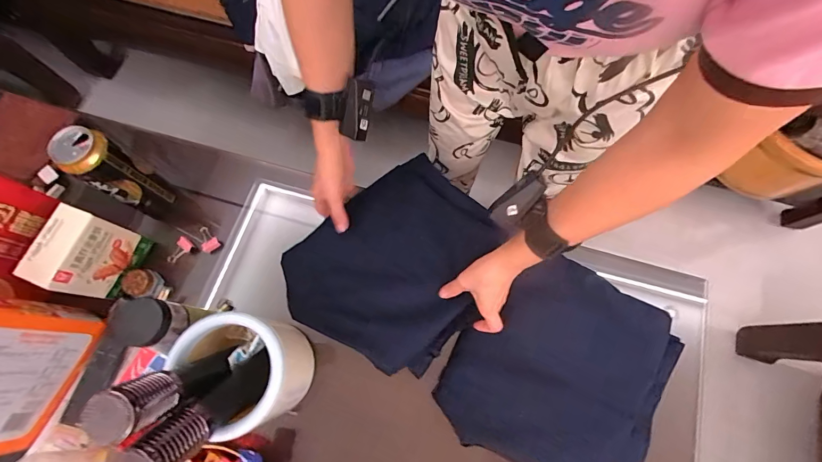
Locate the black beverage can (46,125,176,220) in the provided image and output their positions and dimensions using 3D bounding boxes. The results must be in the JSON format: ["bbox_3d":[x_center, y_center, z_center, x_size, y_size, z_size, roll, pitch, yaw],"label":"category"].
[{"bbox_3d":[-0.403,-0.074,0.516,0.057,0.166,0.058,0,71,0],"label":"black beverage can"}]

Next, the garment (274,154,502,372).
[{"bbox_3d":[-0.020,0.047,0.528,0.282,0.034,0.248,-43,76,-13],"label":"garment"}]

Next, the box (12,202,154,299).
[{"bbox_3d":[-0.435,0.034,0.499,0.045,0.117,0.099,16,72,5],"label":"box"}]

